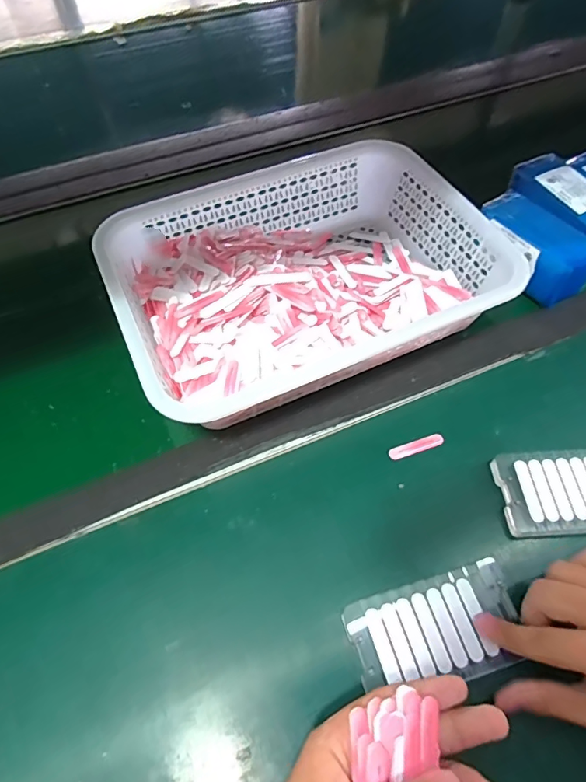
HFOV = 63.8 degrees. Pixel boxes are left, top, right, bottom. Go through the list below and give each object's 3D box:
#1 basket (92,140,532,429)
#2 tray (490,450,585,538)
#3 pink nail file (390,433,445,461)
[{"bbox_3d":[0.006,-0.119,0.478,0.348,0.081,0.240,-21,59,-13],"label":"basket"},{"bbox_3d":[0.234,0.083,0.389,0.123,0.014,0.067,-3,57,-2],"label":"tray"},{"bbox_3d":[0.109,0.049,0.415,0.050,0.005,0.011,-16,58,-10],"label":"pink nail file"}]

